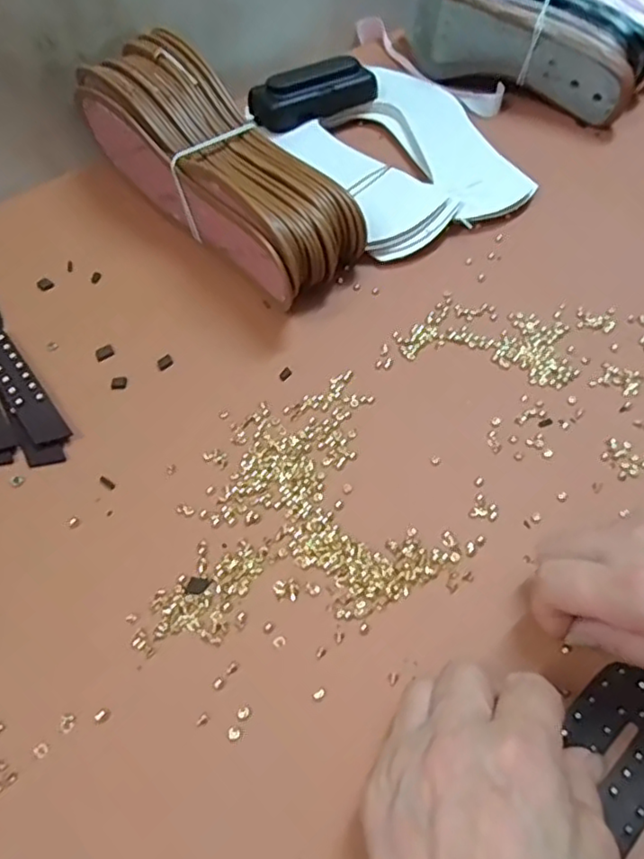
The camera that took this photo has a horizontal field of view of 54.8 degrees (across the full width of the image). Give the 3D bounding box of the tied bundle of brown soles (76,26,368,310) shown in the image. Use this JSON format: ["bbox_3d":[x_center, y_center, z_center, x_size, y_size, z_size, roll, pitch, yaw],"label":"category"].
[{"bbox_3d":[-0.073,-0.180,0.435,0.083,0.079,0.242,-36,63,-22],"label":"tied bundle of brown soles"}]

